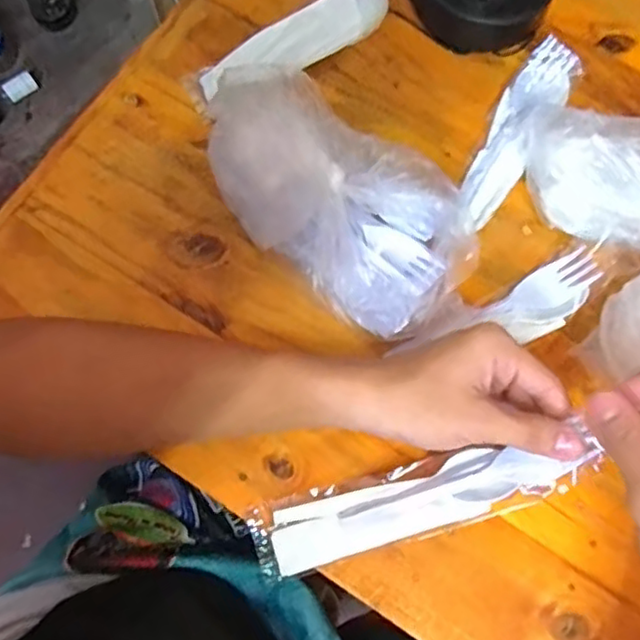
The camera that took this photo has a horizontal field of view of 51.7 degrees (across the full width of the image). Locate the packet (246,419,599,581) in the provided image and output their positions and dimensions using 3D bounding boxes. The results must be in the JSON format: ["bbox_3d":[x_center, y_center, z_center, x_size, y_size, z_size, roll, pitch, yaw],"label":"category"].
[{"bbox_3d":[0.054,0.109,0.389,0.200,0.021,0.044,-19,76,13],"label":"packet"}]

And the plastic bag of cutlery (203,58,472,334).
[{"bbox_3d":[0.012,-0.077,0.418,0.181,0.088,0.105,37,78,8],"label":"plastic bag of cutlery"}]

